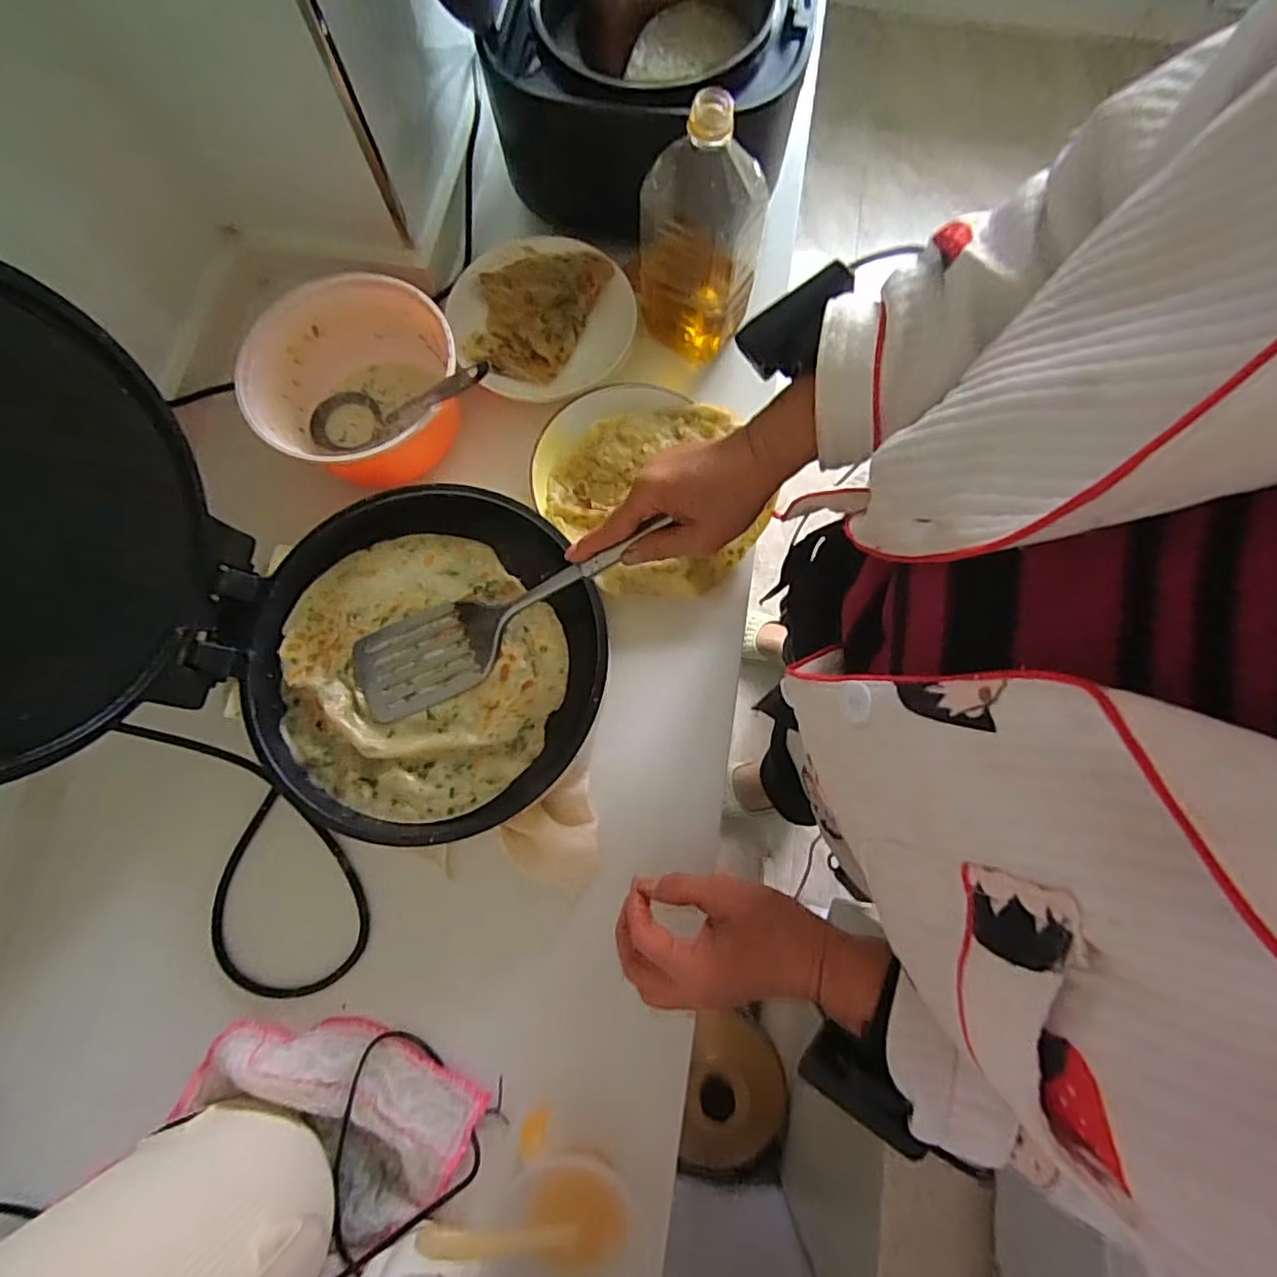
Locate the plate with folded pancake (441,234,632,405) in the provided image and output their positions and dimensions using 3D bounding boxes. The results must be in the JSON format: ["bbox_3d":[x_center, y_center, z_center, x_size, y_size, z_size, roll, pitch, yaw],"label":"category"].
[{"bbox_3d":[-0.091,-0.306,0.599,0.171,0.026,0.163,0,76,0],"label":"plate with folded pancake"}]

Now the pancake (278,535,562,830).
[{"bbox_3d":[-0.175,0.025,0.489,0.223,0.007,0.211,0,76,0],"label":"pancake"}]

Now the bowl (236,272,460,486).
[{"bbox_3d":[-0.237,-0.215,0.547,0.161,0.089,0.157,0,76,0],"label":"bowl"}]

